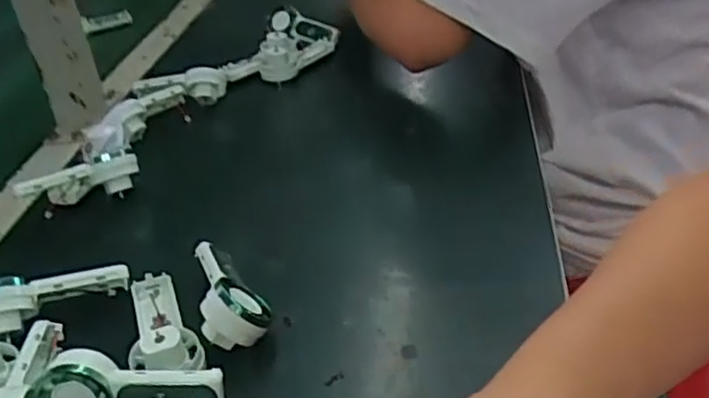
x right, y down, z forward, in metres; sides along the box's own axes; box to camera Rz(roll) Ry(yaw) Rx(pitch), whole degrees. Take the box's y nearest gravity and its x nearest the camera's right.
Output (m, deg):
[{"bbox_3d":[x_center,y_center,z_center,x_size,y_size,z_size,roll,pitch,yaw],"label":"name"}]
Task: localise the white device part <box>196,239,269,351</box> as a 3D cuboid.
[{"bbox_3d":[-0.074,0.053,0.418,0.037,0.033,0.092,-11,33,-10],"label":"white device part"}]

